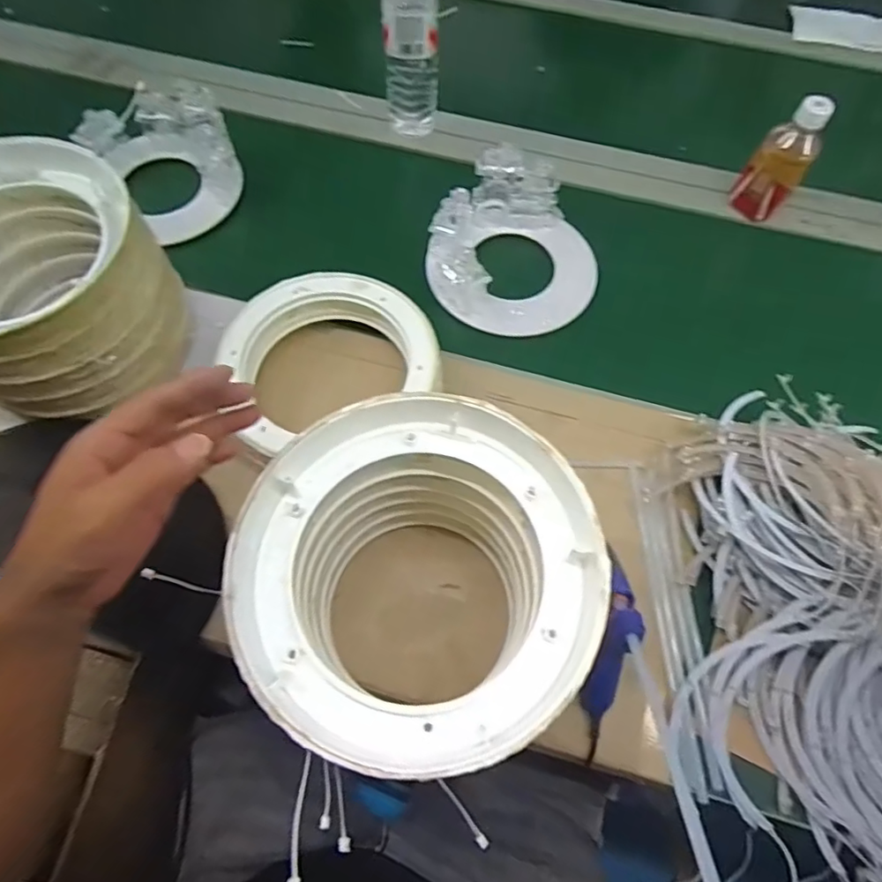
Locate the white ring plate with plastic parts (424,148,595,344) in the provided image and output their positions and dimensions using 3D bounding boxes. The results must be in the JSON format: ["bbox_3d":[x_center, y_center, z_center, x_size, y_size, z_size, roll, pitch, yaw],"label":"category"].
[{"bbox_3d":[0.083,-0.219,0.640,0.181,0.110,0.166,1,65,-1],"label":"white ring plate with plastic parts"}]

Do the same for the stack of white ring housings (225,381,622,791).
[{"bbox_3d":[-0.014,0.108,0.422,0.219,0.179,0.223,8,65,3],"label":"stack of white ring housings"}]

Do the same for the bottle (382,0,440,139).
[{"bbox_3d":[-0.034,-0.460,0.663,0.060,0.219,0.056,0,65,-1],"label":"bottle"}]

